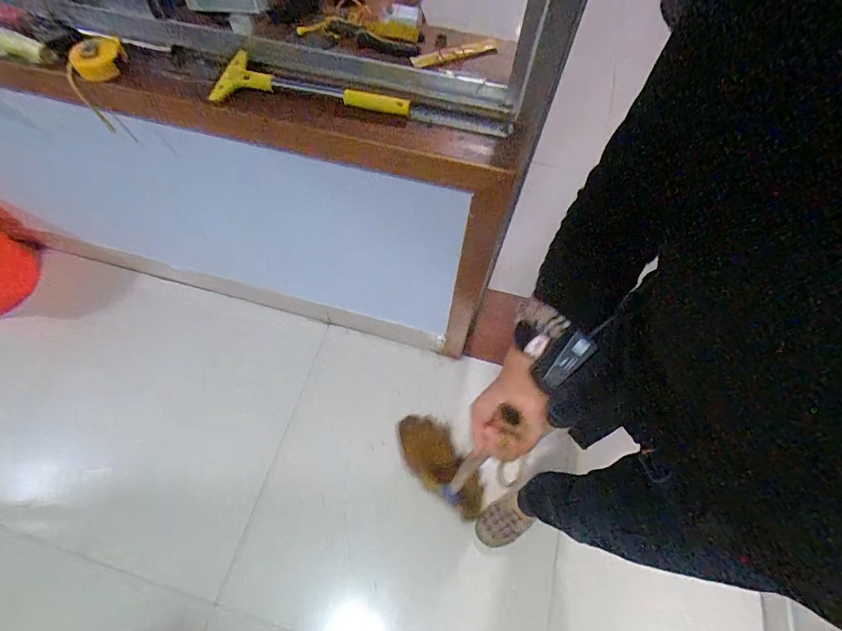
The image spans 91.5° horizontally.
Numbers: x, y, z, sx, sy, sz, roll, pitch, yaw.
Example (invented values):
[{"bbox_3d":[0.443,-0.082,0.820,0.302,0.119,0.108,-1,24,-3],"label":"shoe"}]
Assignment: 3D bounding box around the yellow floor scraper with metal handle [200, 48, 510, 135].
[{"bbox_3d":[-0.085,-0.321,0.612,0.450,0.035,0.067,9,64,2],"label":"yellow floor scraper with metal handle"}]

